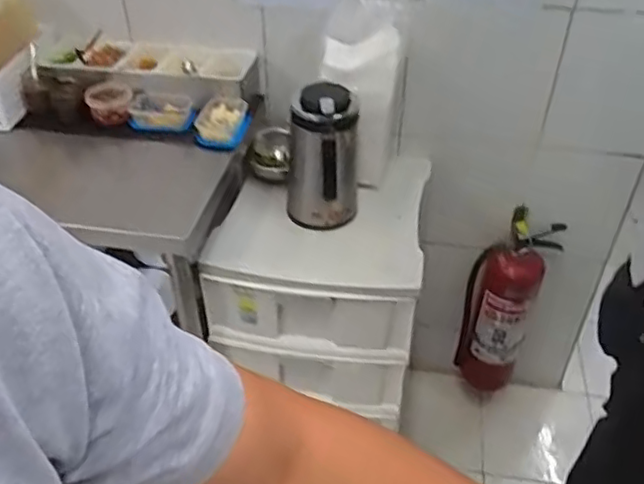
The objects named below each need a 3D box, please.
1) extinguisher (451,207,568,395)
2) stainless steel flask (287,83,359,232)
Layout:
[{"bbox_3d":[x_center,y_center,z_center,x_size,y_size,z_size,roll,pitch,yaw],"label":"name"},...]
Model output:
[{"bbox_3d":[0.471,0.166,1.634,0.168,0.513,0.186,27,46,29],"label":"extinguisher"},{"bbox_3d":[0.003,-0.154,1.208,0.139,0.258,0.115,-3,40,-4],"label":"stainless steel flask"}]

